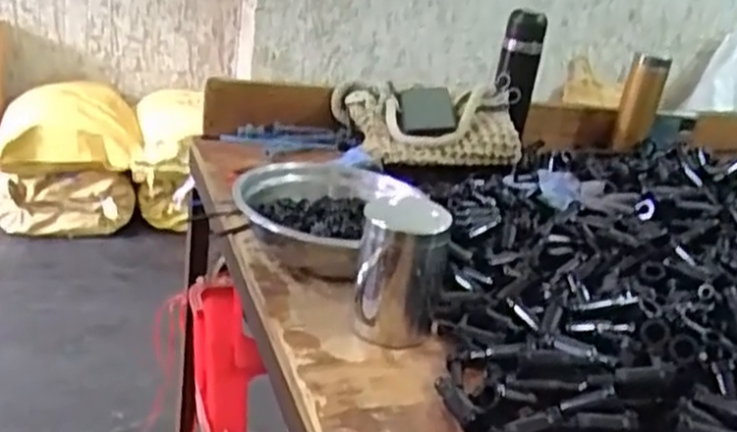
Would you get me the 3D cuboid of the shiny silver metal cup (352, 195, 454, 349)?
[{"bbox_3d":[0.031,0.047,0.706,0.076,0.118,0.075,3,25,-2],"label":"shiny silver metal cup"}]

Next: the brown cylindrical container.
[{"bbox_3d":[0.466,-0.193,1.340,0.062,0.159,0.054,15,24,15],"label":"brown cylindrical container"}]

